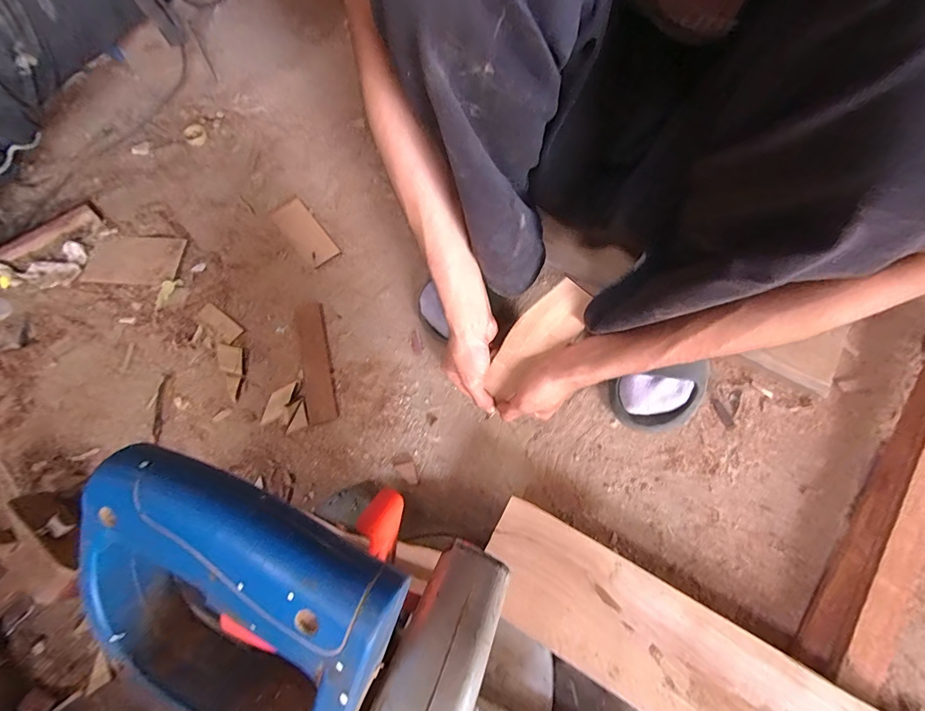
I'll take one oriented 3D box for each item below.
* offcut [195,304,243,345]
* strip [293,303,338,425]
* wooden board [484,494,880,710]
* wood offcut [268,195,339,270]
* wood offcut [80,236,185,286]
[{"bbox_3d":[-0.361,-0.048,0.600,0.078,0.004,0.031,35,71,15],"label":"offcut"},{"bbox_3d":[-0.208,0.006,0.574,0.045,0.009,0.185,-16,67,-6],"label":"strip"},{"bbox_3d":[0.223,0.295,0.377,0.443,0.015,0.111,28,70,13],"label":"wooden board"},{"bbox_3d":[-0.260,-0.203,0.667,0.055,0.005,0.146,-37,71,-14],"label":"wood offcut"},{"bbox_3d":[-0.520,-0.151,0.644,0.147,0.006,0.091,3,66,2],"label":"wood offcut"}]

